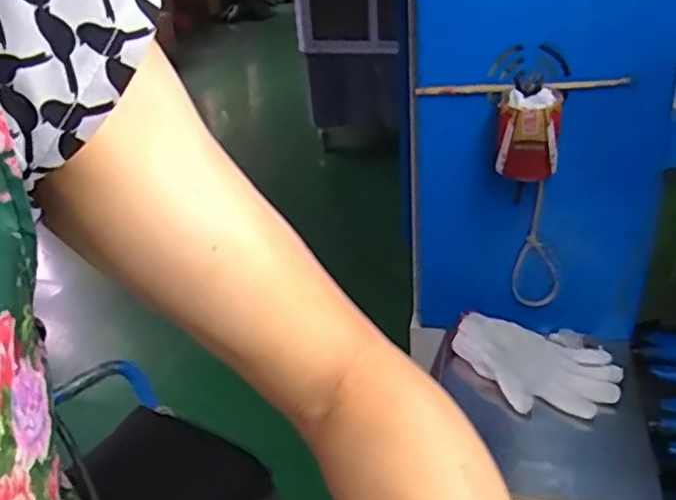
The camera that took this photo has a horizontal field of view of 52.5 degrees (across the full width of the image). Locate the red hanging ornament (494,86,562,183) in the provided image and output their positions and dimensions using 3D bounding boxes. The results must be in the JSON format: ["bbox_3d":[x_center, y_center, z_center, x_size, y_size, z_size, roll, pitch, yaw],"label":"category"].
[{"bbox_3d":[0.207,-0.127,0.747,0.065,0.089,0.056,6,30,18],"label":"red hanging ornament"}]

